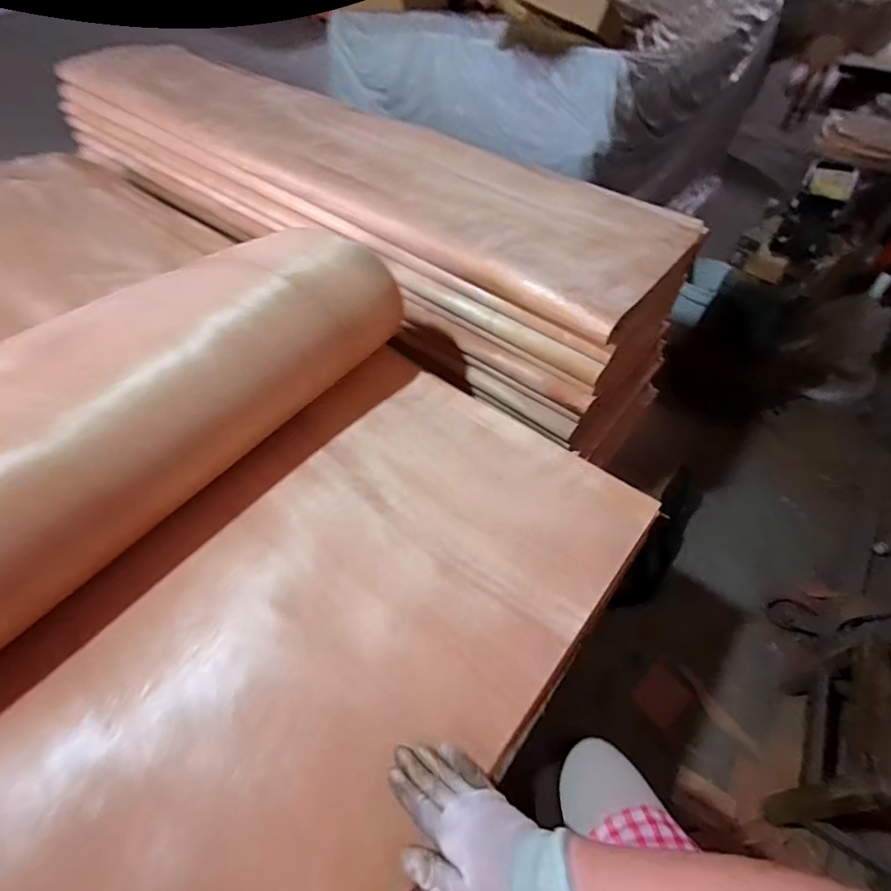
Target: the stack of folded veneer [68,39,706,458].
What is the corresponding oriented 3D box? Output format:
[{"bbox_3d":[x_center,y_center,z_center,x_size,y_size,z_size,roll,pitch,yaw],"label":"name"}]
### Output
[{"bbox_3d":[-0.284,-0.618,1.230,1.806,0.324,0.456,30,55,20],"label":"stack of folded veneer"}]

